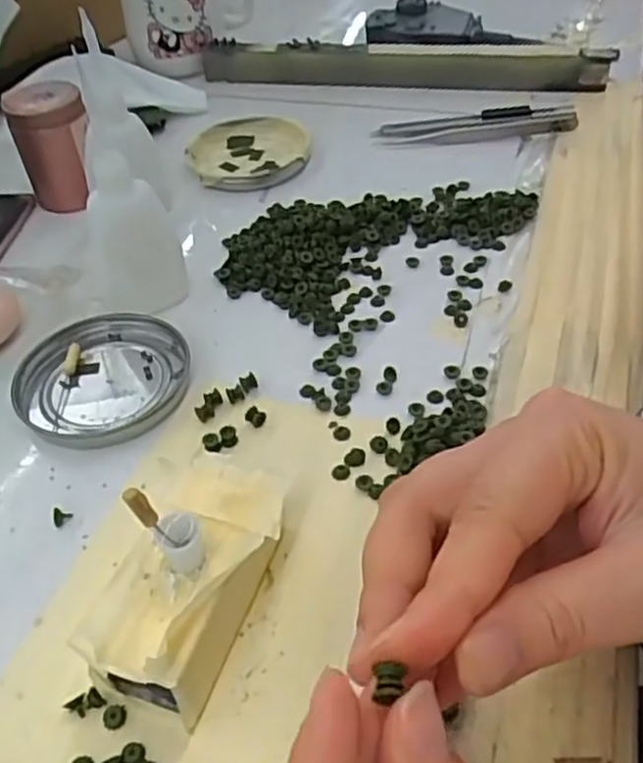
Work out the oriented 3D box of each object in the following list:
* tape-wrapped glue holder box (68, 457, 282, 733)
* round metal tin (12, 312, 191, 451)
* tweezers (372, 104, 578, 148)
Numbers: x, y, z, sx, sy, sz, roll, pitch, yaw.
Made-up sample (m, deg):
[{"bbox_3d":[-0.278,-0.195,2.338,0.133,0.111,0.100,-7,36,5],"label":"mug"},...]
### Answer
[{"bbox_3d":[-0.042,0.062,0.238,0.046,0.061,0.081,9,47,14],"label":"tape-wrapped glue holder box"},{"bbox_3d":[-0.100,-0.002,0.342,0.078,0.009,0.075,-3,45,3],"label":"round metal tin"},{"bbox_3d":[0.102,-0.169,0.487,0.129,0.007,0.031,-4,45,1],"label":"tweezers"}]

